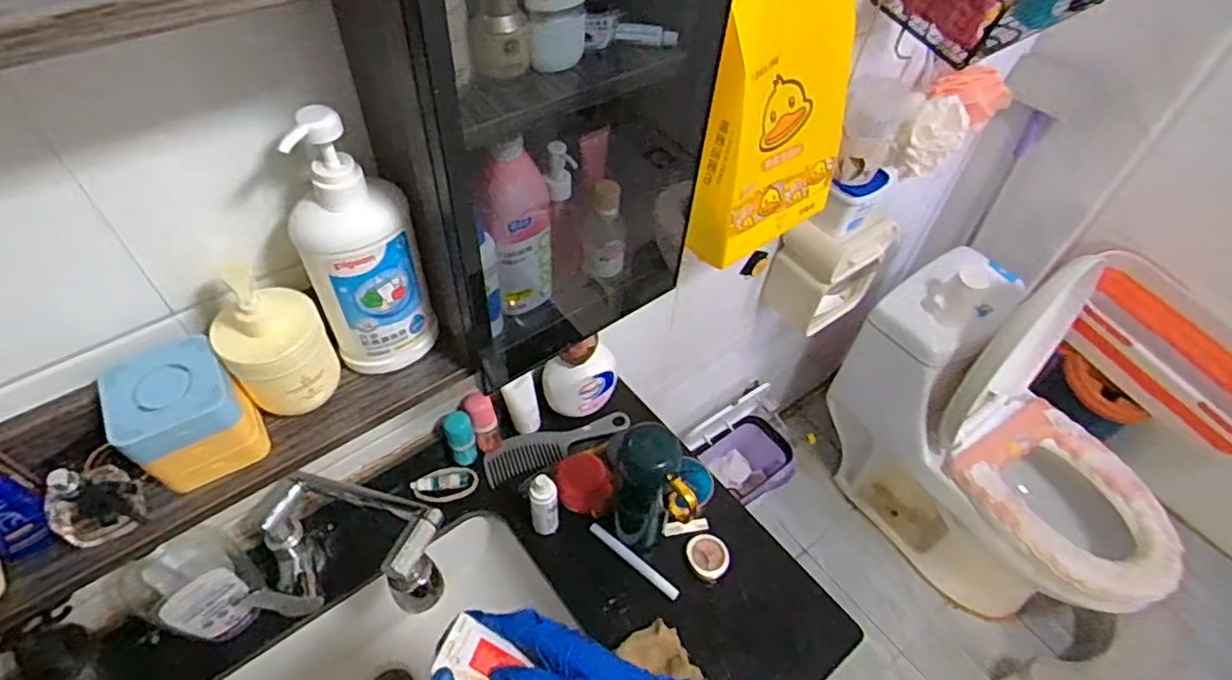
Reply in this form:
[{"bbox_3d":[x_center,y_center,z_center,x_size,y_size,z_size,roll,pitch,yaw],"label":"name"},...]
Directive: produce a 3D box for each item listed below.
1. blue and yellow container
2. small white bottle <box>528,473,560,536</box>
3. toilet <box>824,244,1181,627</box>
[{"bbox_3d":[-0.334,0.059,0.507,0.080,0.082,0.079,-28,59,-19],"label":"blue and yellow container"},{"bbox_3d":[-0.086,0.202,0.788,0.035,0.111,0.033,-10,55,-8],"label":"small white bottle"},{"bbox_3d":[0.880,0.239,1.484,0.434,0.699,0.700,-33,61,-22],"label":"toilet"}]

